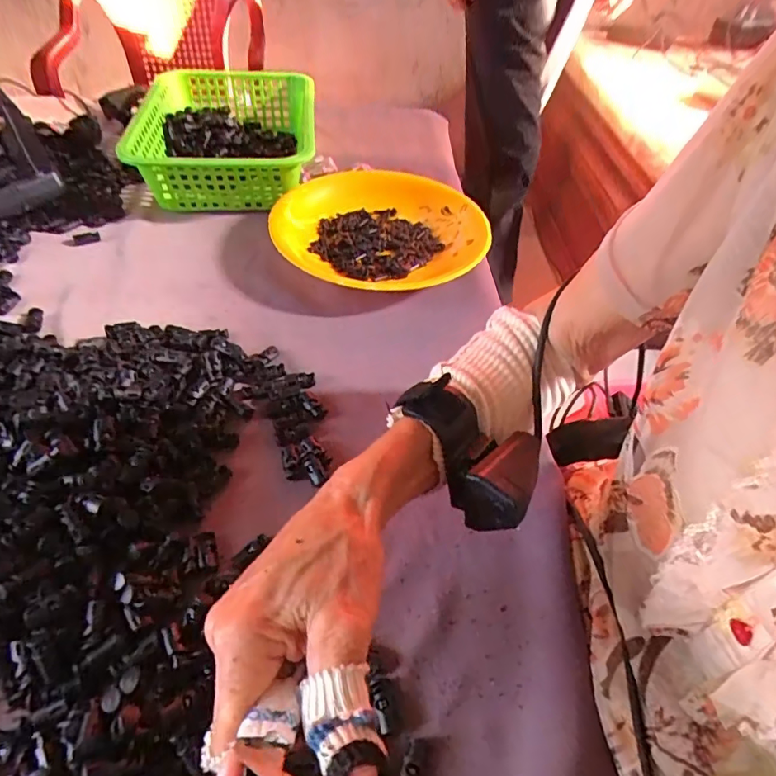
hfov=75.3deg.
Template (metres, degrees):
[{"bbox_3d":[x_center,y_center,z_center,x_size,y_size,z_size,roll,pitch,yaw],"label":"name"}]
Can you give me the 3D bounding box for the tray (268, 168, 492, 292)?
[{"bbox_3d":[-0.005,-0.185,0.596,0.238,0.043,0.229,2,48,-3],"label":"tray"}]

